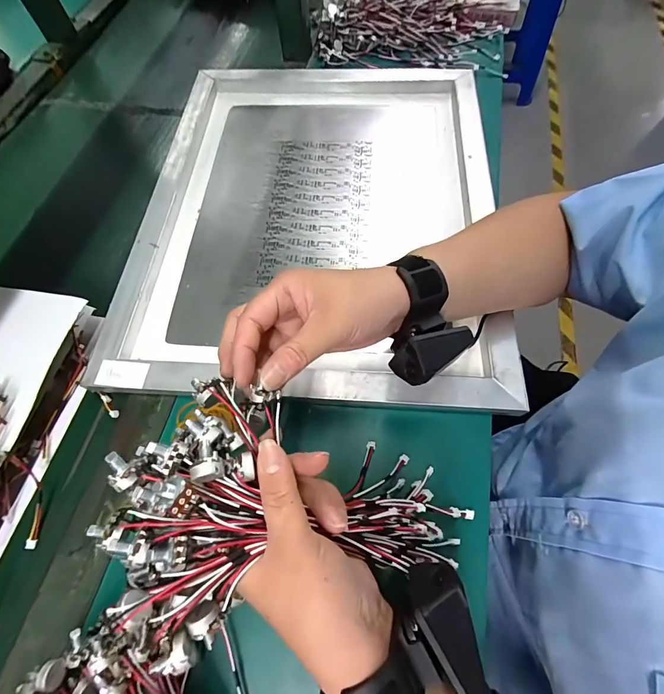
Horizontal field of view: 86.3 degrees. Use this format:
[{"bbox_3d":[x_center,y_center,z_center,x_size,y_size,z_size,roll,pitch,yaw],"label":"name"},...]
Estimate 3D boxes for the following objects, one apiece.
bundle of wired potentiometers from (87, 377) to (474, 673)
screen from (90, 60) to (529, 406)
[{"bbox_3d":[-0.006,0.109,0.233,0.248,0.057,0.137,18,62,-28],"label":"bundle of wired potentiometers"},{"bbox_3d":[-0.015,-0.183,0.445,0.428,0.033,0.518,3,65,4],"label":"screen"}]

